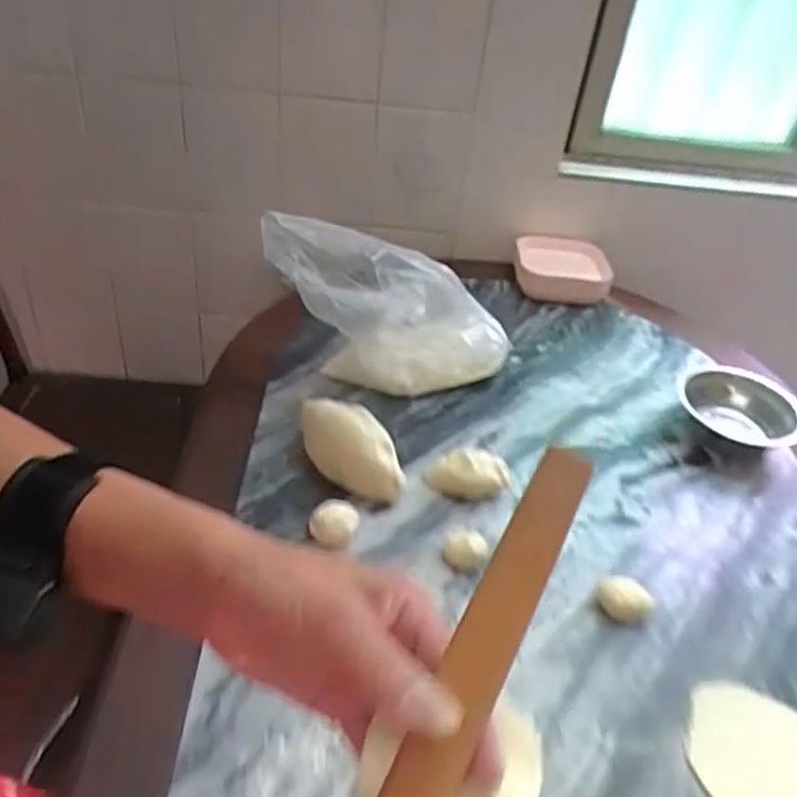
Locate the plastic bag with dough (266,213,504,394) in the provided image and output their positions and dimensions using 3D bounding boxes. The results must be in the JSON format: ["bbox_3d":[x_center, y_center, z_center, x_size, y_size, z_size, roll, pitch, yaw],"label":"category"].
[{"bbox_3d":[-0.009,-0.110,0.892,0.314,0.221,0.135,3,38,-6],"label":"plastic bag with dough"}]

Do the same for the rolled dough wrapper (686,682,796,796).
[{"bbox_3d":[0.301,0.299,0.563,0.129,0.007,0.123,3,43,-3],"label":"rolled dough wrapper"}]

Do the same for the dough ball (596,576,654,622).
[{"bbox_3d":[0.222,0.194,0.680,0.050,0.023,0.044,-13,42,-24],"label":"dough ball"}]

